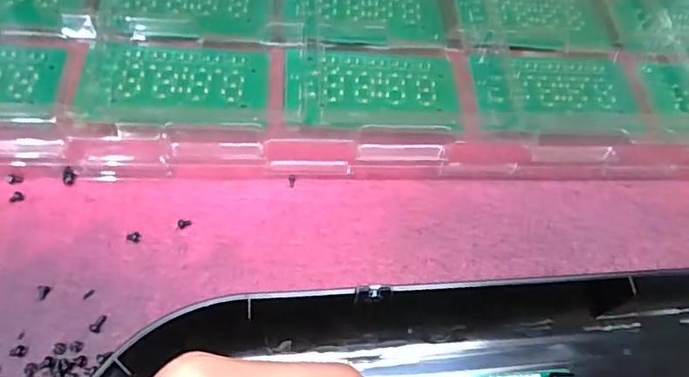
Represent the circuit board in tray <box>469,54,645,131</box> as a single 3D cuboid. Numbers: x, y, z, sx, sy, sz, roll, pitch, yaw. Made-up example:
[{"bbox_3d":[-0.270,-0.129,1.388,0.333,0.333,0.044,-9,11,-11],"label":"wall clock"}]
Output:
[{"bbox_3d":[0.133,-0.062,0.336,0.106,0.009,0.061,-1,61,-7],"label":"circuit board in tray"}]

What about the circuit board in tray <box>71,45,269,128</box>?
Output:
[{"bbox_3d":[-0.097,-0.062,0.312,0.105,0.006,0.056,1,61,-6],"label":"circuit board in tray"}]

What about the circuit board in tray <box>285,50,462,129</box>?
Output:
[{"bbox_3d":[0.017,-0.062,0.324,0.103,0.007,0.056,0,61,-7],"label":"circuit board in tray"}]

